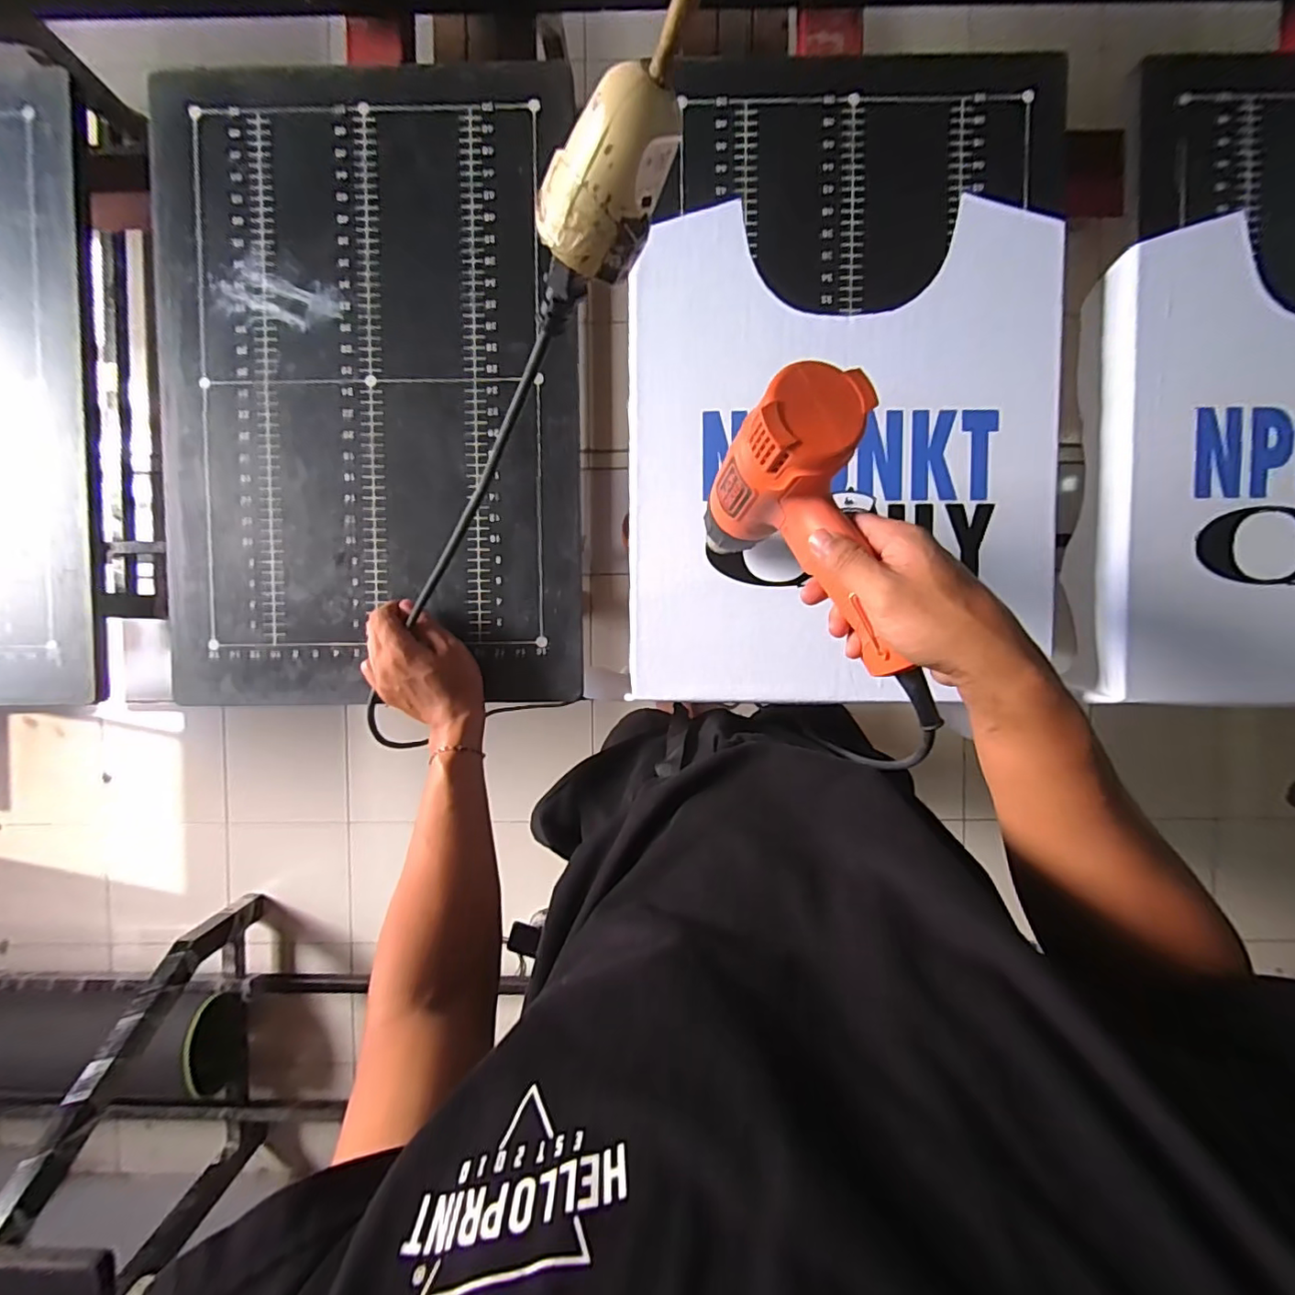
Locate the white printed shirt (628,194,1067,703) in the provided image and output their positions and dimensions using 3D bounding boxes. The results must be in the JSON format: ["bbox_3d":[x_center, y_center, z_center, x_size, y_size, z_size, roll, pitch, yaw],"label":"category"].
[{"bbox_3d":[0.181,-0.174,0.528,0.388,0.015,0.445,0,92,1],"label":"white printed shirt"}]

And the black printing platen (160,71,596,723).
[{"bbox_3d":[-0.269,-0.250,0.544,0.403,0.010,0.598,-1,92,1],"label":"black printing platen"}]

